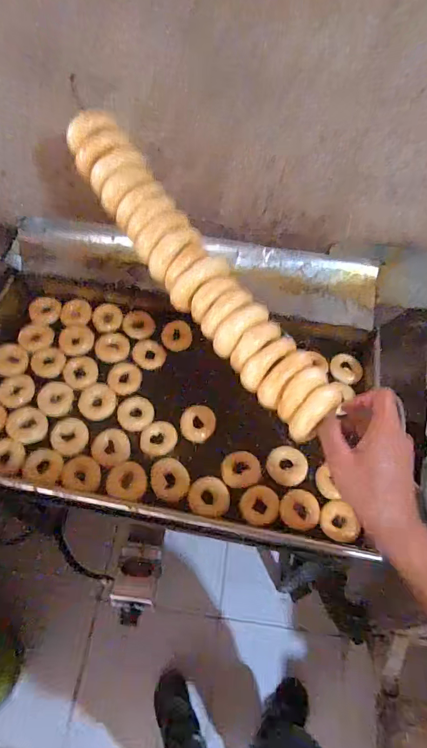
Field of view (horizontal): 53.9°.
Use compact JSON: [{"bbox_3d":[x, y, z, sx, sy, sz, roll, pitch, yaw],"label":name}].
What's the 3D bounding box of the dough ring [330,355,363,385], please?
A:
[{"bbox_3d":[0.298,-0.011,0.942,0.071,0.028,0.055,33,64,15],"label":"dough ring"}]

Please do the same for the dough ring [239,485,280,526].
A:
[{"bbox_3d":[0.086,0.246,0.789,0.071,0.018,0.069,1,60,-2],"label":"dough ring"}]

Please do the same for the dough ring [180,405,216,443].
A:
[{"bbox_3d":[-0.031,0.101,0.863,0.070,0.013,0.073,1,60,-2],"label":"dough ring"}]

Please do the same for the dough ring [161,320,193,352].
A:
[{"bbox_3d":[-0.085,-0.089,0.967,0.068,0.016,0.081,-17,62,-12],"label":"dough ring"}]

